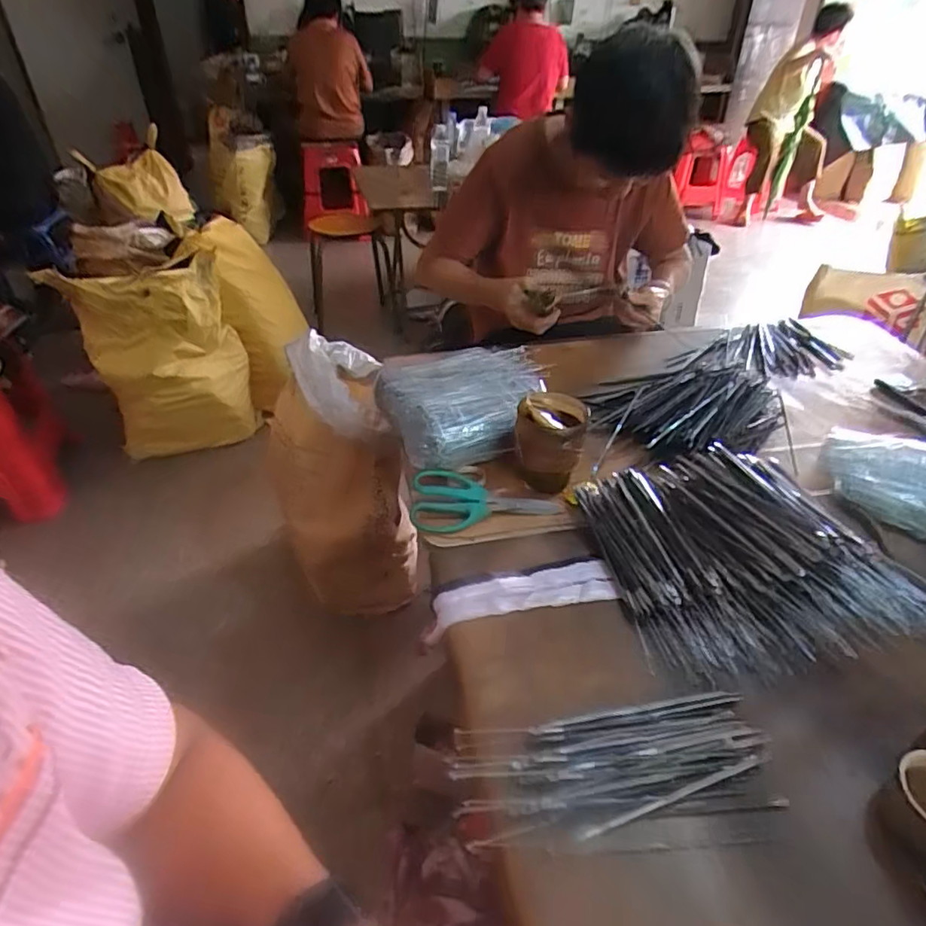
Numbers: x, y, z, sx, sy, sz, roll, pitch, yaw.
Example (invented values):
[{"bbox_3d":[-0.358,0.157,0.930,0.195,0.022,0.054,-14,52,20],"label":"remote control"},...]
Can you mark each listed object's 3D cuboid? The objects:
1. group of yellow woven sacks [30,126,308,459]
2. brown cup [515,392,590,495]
[{"bbox_3d":[-0.754,-0.435,1.645,0.527,0.712,0.477,-7,39,-10],"label":"group of yellow woven sacks"},{"bbox_3d":[0.110,-0.027,0.731,0.082,0.102,0.099,13,40,15],"label":"brown cup"}]

